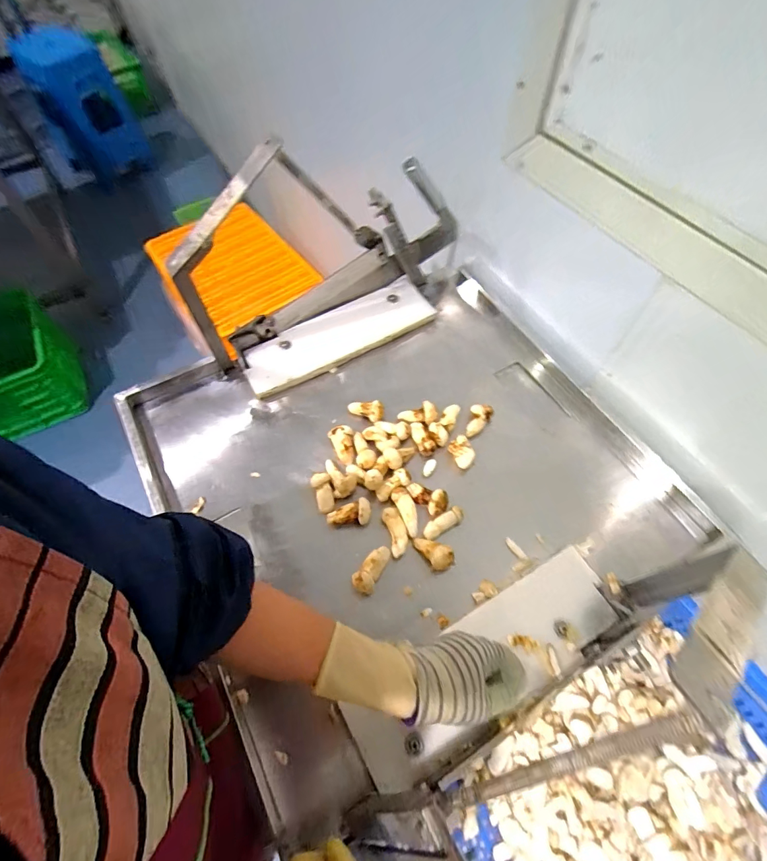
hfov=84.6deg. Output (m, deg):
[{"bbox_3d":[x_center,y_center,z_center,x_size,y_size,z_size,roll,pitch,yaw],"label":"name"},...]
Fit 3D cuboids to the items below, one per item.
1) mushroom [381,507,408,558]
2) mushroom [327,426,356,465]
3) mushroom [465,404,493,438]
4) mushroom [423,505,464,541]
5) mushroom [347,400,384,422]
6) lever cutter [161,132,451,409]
[{"bbox_3d":[0.016,0.125,0.525,0.024,0.017,0.059,-14,60,-7],"label":"mushroom"},{"bbox_3d":[-0.056,0.023,0.583,0.032,0.031,0.051,-11,60,-5],"label":"mushroom"},{"bbox_3d":[0.137,-0.014,0.600,0.031,0.020,0.046,13,61,9],"label":"mushroom"},{"bbox_3d":[0.076,0.118,0.531,0.056,0.017,0.021,-33,66,-2],"label":"mushroom"},{"bbox_3d":[-0.027,-0.029,0.610,0.052,0.024,0.022,9,61,22],"label":"mushroom"},{"bbox_3d":[-0.046,-0.237,0.595,0.445,0.258,0.128,-28,63,-14],"label":"lever cutter"}]

